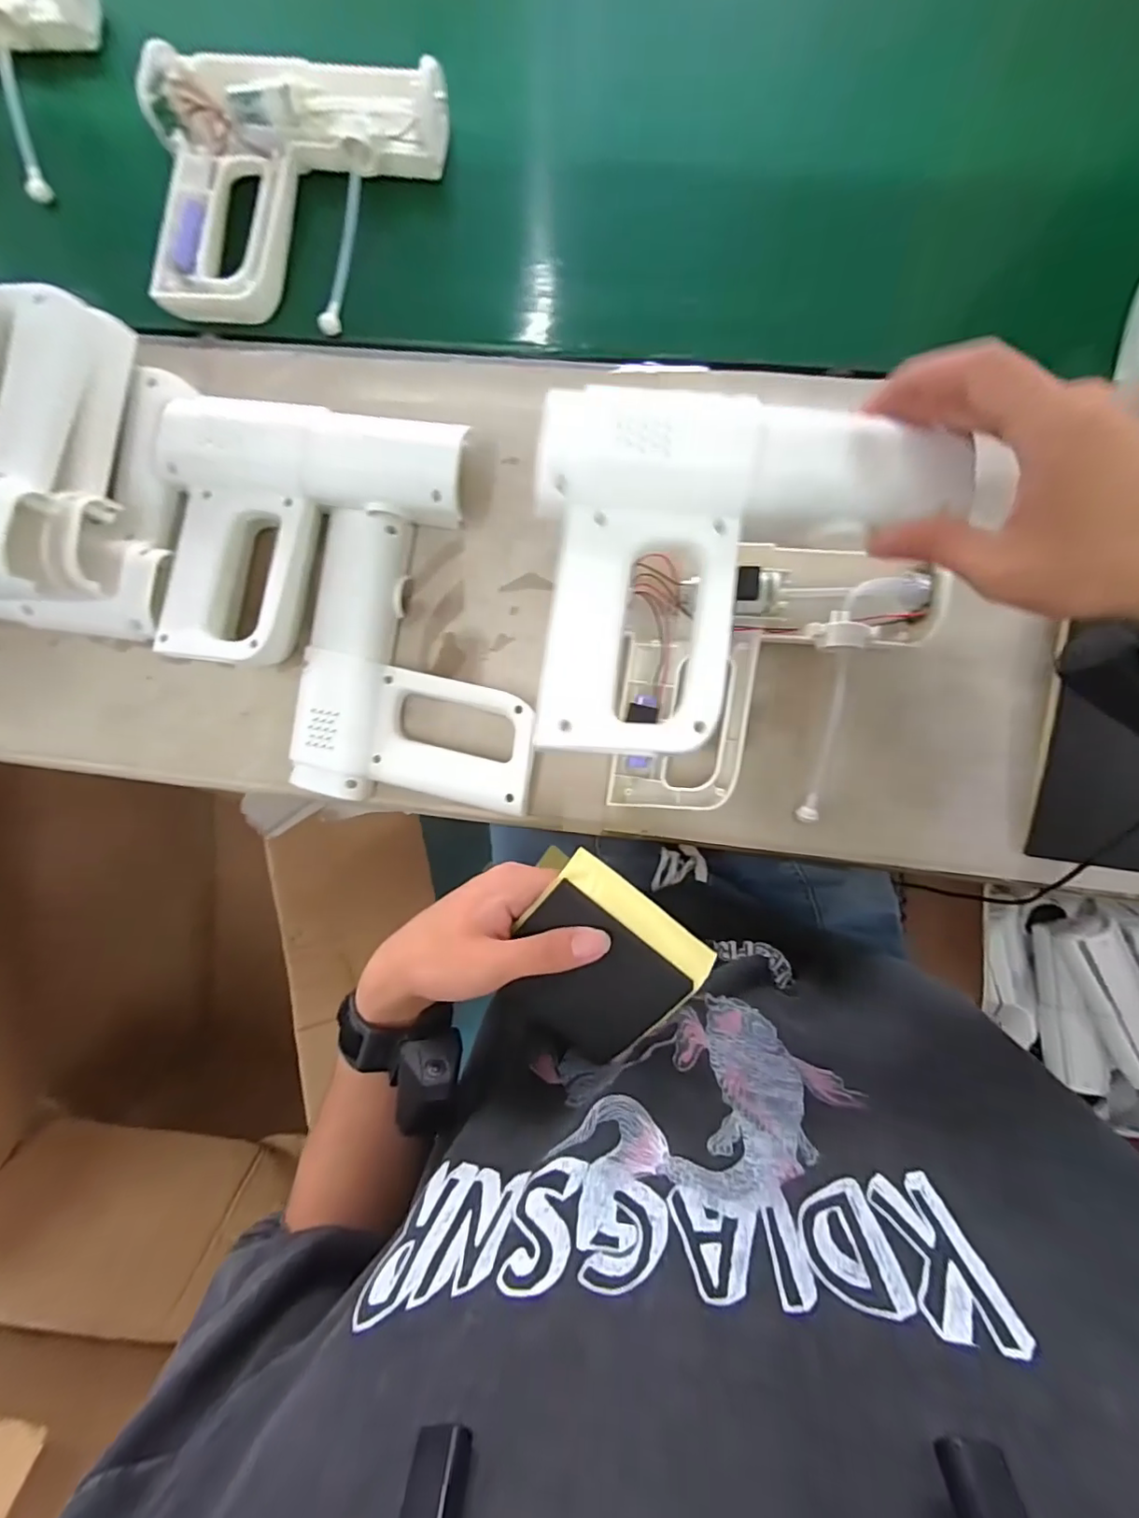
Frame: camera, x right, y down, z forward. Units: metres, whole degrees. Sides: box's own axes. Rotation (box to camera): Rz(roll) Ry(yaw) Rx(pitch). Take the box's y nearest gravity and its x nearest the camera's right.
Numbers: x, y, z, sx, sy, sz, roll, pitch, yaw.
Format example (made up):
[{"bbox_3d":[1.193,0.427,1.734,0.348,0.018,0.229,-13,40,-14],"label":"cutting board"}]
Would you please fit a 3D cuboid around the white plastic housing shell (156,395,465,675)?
[{"bbox_3d":[-0.179,-0.159,0.391,0.195,0.057,0.188,4,89,5],"label":"white plastic housing shell"}]

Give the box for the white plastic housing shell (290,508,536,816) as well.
[{"bbox_3d":[-0.109,-0.070,0.413,0.169,0.030,0.199,4,89,5],"label":"white plastic housing shell"}]

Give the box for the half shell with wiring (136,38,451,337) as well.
[{"bbox_3d":[-0.206,-0.426,0.420,0.209,0.030,0.185,9,90,5],"label":"half shell with wiring"}]

